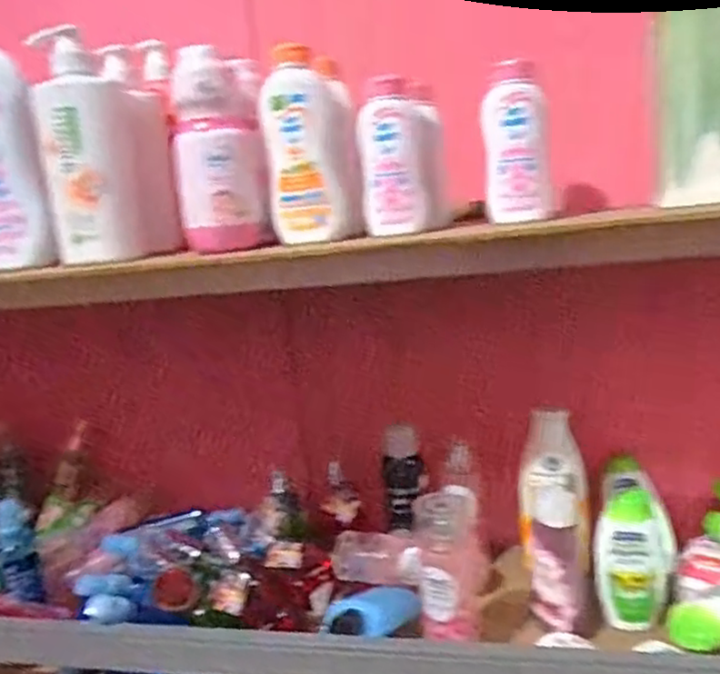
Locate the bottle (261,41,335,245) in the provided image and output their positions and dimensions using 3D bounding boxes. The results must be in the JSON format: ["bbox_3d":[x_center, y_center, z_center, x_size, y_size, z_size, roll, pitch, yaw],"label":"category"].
[{"bbox_3d":[-0.049,-0.155,0.582,0.056,0.147,0.043,-7,8,-10],"label":"bottle"}]

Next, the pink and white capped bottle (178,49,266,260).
[{"bbox_3d":[-0.119,-0.153,0.586,0.064,0.159,0.063,-7,8,-10],"label":"pink and white capped bottle"}]

